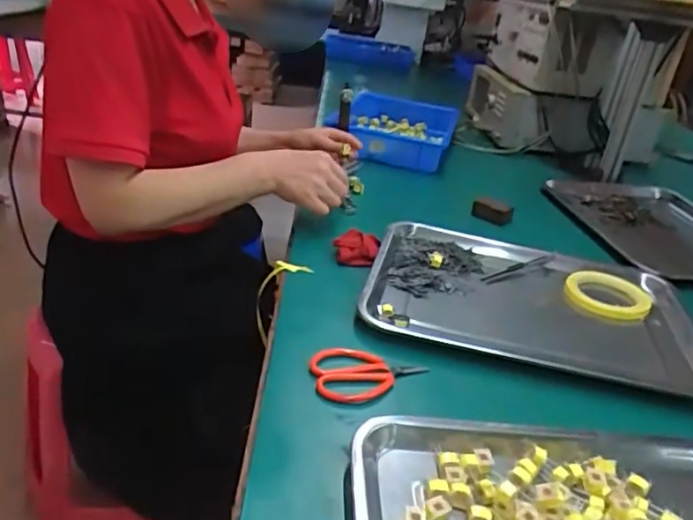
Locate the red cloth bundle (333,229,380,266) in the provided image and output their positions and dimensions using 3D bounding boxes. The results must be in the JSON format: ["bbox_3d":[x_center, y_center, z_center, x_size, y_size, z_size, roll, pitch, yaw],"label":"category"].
[{"bbox_3d":[0.013,-0.016,0.760,0.057,0.030,0.045,9,27,2],"label":"red cloth bundle"}]

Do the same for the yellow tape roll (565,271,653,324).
[{"bbox_3d":[0.346,0.045,0.764,0.102,0.016,0.102,6,27,-3],"label":"yellow tape roll"}]

